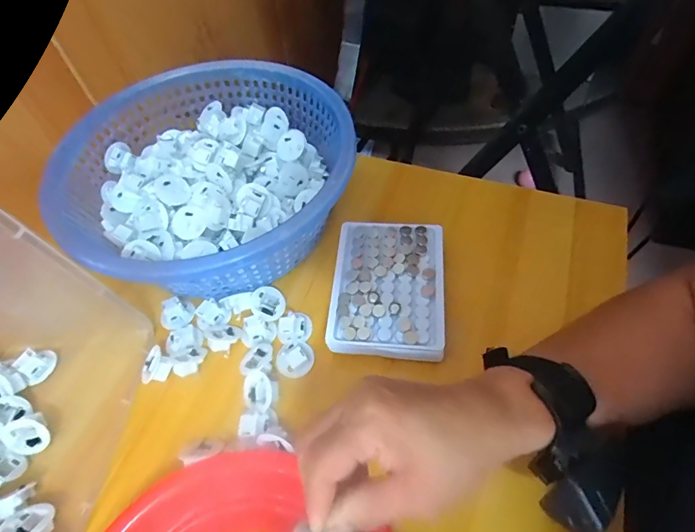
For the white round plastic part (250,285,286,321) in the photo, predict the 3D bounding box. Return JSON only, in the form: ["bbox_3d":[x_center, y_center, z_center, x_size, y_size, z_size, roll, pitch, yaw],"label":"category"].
[{"bbox_3d":[-0.074,0.035,0.395,0.030,0.012,0.031,-2,56,3],"label":"white round plastic part"}]

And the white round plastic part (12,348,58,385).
[{"bbox_3d":[-0.276,0.087,0.375,0.024,0.017,0.028,25,61,19],"label":"white round plastic part"}]

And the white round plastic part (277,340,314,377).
[{"bbox_3d":[-0.045,0.081,0.370,0.031,0.018,0.033,-2,56,3],"label":"white round plastic part"}]

